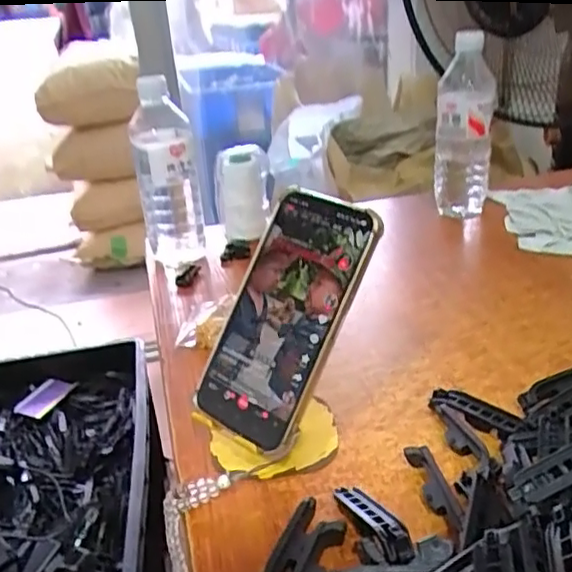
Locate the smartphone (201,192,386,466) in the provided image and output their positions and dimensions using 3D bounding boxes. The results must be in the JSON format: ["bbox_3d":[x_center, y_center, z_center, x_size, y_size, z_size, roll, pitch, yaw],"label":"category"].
[{"bbox_3d":[0.000,0.020,0.407,0.080,0.167,0.011,23,-3,35],"label":"smartphone"}]

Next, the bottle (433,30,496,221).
[{"bbox_3d":[0.228,-0.197,0.790,0.069,0.219,0.055,3,26,14],"label":"bottle"}]

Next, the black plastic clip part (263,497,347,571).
[{"bbox_3d":[0.009,0.156,0.340,0.033,0.018,0.081,8,28,24],"label":"black plastic clip part"}]

